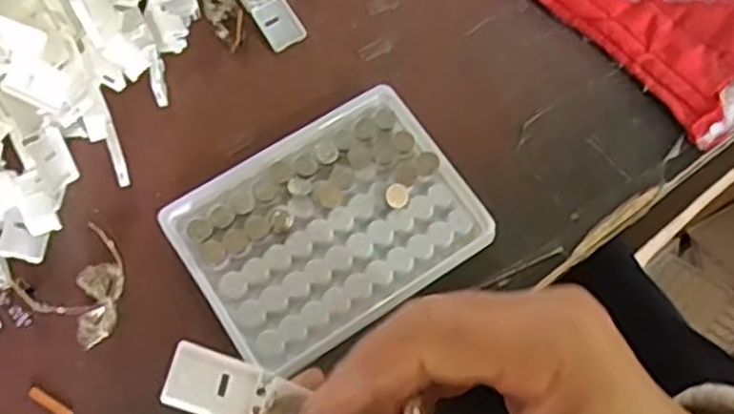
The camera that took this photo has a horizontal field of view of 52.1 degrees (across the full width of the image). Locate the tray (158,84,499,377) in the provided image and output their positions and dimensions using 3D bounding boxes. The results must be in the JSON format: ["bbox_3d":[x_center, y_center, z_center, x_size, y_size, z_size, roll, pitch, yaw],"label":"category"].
[{"bbox_3d":[-0.018,0.009,0.358,0.128,0.022,0.097,-32,74,-13],"label":"tray"}]

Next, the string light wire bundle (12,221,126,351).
[{"bbox_3d":[-0.129,0.037,0.343,0.045,0.010,0.047,-42,77,-16],"label":"string light wire bundle"}]

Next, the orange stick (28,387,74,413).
[{"bbox_3d":[-0.139,0.086,0.330,0.022,0.004,0.005,31,71,8],"label":"orange stick"}]

